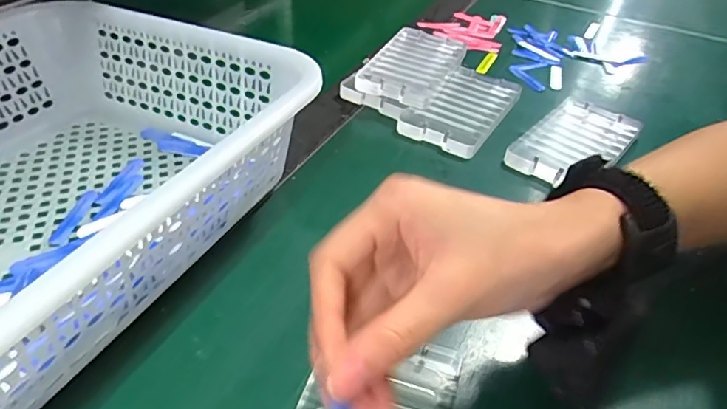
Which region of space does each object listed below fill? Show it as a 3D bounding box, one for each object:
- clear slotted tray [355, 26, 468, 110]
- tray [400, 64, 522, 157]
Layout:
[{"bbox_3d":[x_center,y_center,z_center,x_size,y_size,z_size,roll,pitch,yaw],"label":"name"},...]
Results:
[{"bbox_3d":[0.045,-0.125,0.472,0.068,0.022,0.113,19,43,17],"label":"clear slotted tray"},{"bbox_3d":[0.085,-0.084,0.443,0.067,0.015,0.108,25,45,23],"label":"tray"}]

